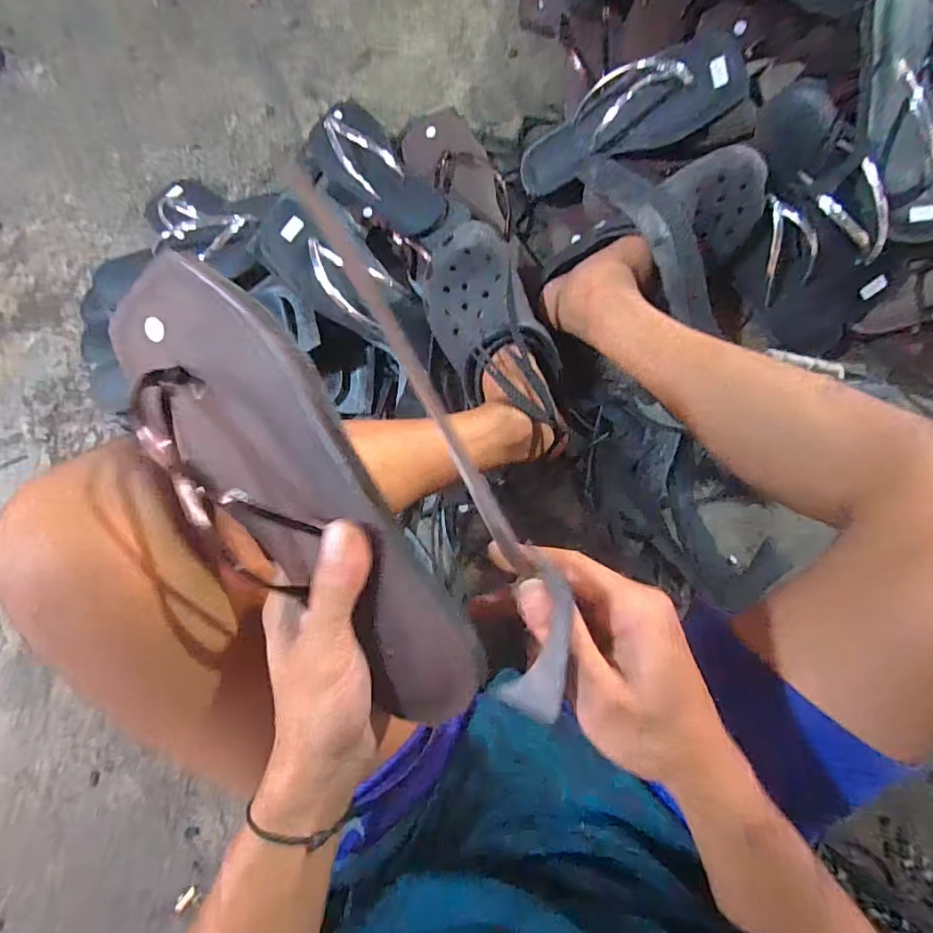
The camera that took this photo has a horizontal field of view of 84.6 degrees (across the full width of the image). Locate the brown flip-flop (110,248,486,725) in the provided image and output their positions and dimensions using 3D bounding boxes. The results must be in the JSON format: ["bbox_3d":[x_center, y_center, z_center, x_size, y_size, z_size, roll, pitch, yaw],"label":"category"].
[{"bbox_3d":[-0.089,0.015,0.248,0.095,0.044,0.253,-40,83,0],"label":"brown flip-flop"}]

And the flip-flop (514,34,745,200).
[{"bbox_3d":[0.165,-0.382,0.553,0.238,0.051,0.088,-9,83,32],"label":"flip-flop"}]

